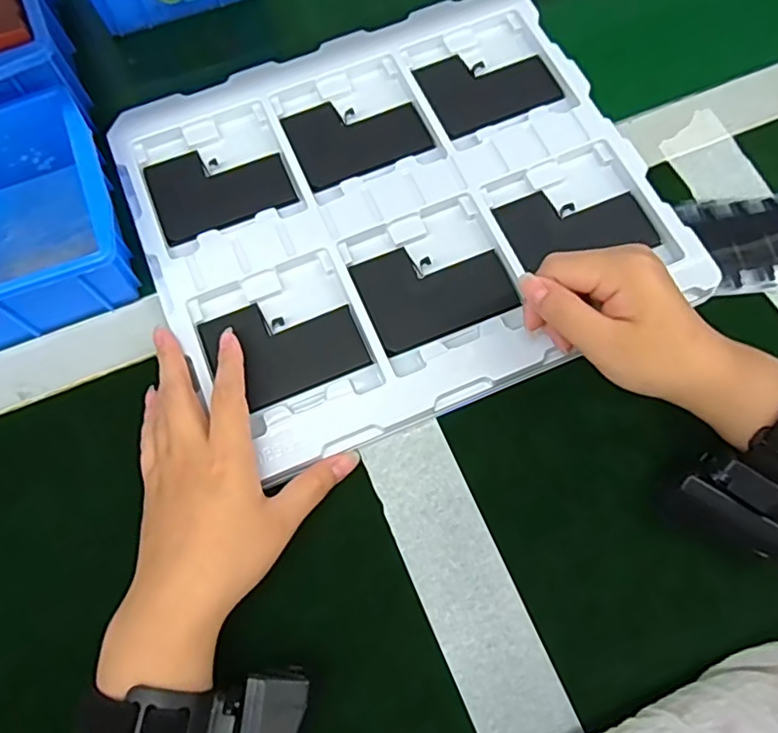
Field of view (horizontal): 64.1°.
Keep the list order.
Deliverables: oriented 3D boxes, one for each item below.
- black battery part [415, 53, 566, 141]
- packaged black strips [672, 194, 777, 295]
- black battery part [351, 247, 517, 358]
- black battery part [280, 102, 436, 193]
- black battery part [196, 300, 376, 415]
[{"bbox_3d":[0.070,-0.200,0.441,0.090,0.007,0.065,-23,72,-7],"label":"black battery part"},{"bbox_3d":[0.245,-0.081,0.405,0.096,0.005,0.070,-6,72,-3],"label":"packaged black strips"},{"bbox_3d":[0.028,-0.051,0.391,0.089,0.009,0.066,-20,72,-5],"label":"black battery part"},{"bbox_3d":[-0.023,-0.162,0.431,0.089,0.006,0.068,-22,72,-6],"label":"black battery part"},{"bbox_3d":[-0.065,-0.014,0.384,0.090,0.004,0.067,-22,71,-7],"label":"black battery part"}]

